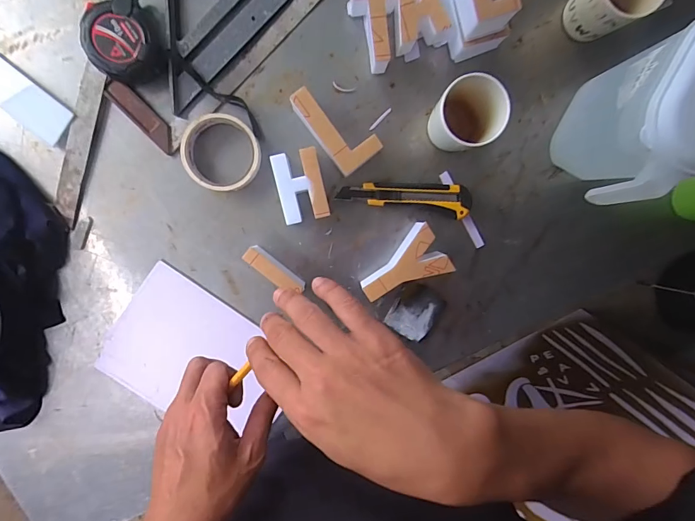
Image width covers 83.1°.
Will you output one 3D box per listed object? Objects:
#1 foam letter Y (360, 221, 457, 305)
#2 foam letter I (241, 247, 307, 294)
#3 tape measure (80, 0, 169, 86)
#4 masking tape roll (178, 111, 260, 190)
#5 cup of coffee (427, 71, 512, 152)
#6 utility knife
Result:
[{"bbox_3d":[0.067,0.009,0.492,0.106,0.044,0.064,-34,98,2],"label":"foam letter Y"},{"bbox_3d":[-0.089,0.014,0.485,0.081,0.048,0.020,43,93,-8],"label":"foam letter I"},{"bbox_3d":[-0.252,-0.250,0.447,0.078,0.039,0.083,-30,98,1],"label":"tape measure"},{"bbox_3d":[-0.153,-0.130,0.476,0.089,0.027,0.087,0,98,-3],"label":"masking tape roll"},{"bbox_3d":[0.132,-0.162,0.453,0.069,0.096,0.068,0,98,-3],"label":"cup of coffee"},{"bbox_3d":[0.072,-0.080,0.495,0.162,0.021,0.039,4,98,-4],"label":"utility knife"}]

